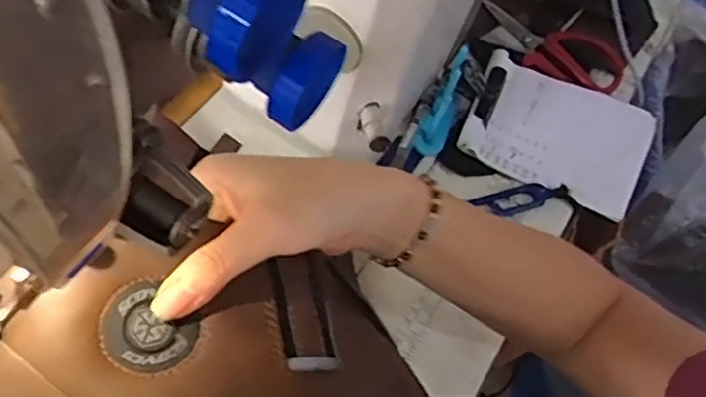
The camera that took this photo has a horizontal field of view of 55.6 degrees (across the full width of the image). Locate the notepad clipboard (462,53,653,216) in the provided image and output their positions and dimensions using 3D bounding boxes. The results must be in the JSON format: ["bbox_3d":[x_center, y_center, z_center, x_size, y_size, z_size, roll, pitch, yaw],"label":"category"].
[{"bbox_3d":[0.166,-0.057,0.553,0.150,0.018,0.097,25,74,9],"label":"notepad clipboard"}]

